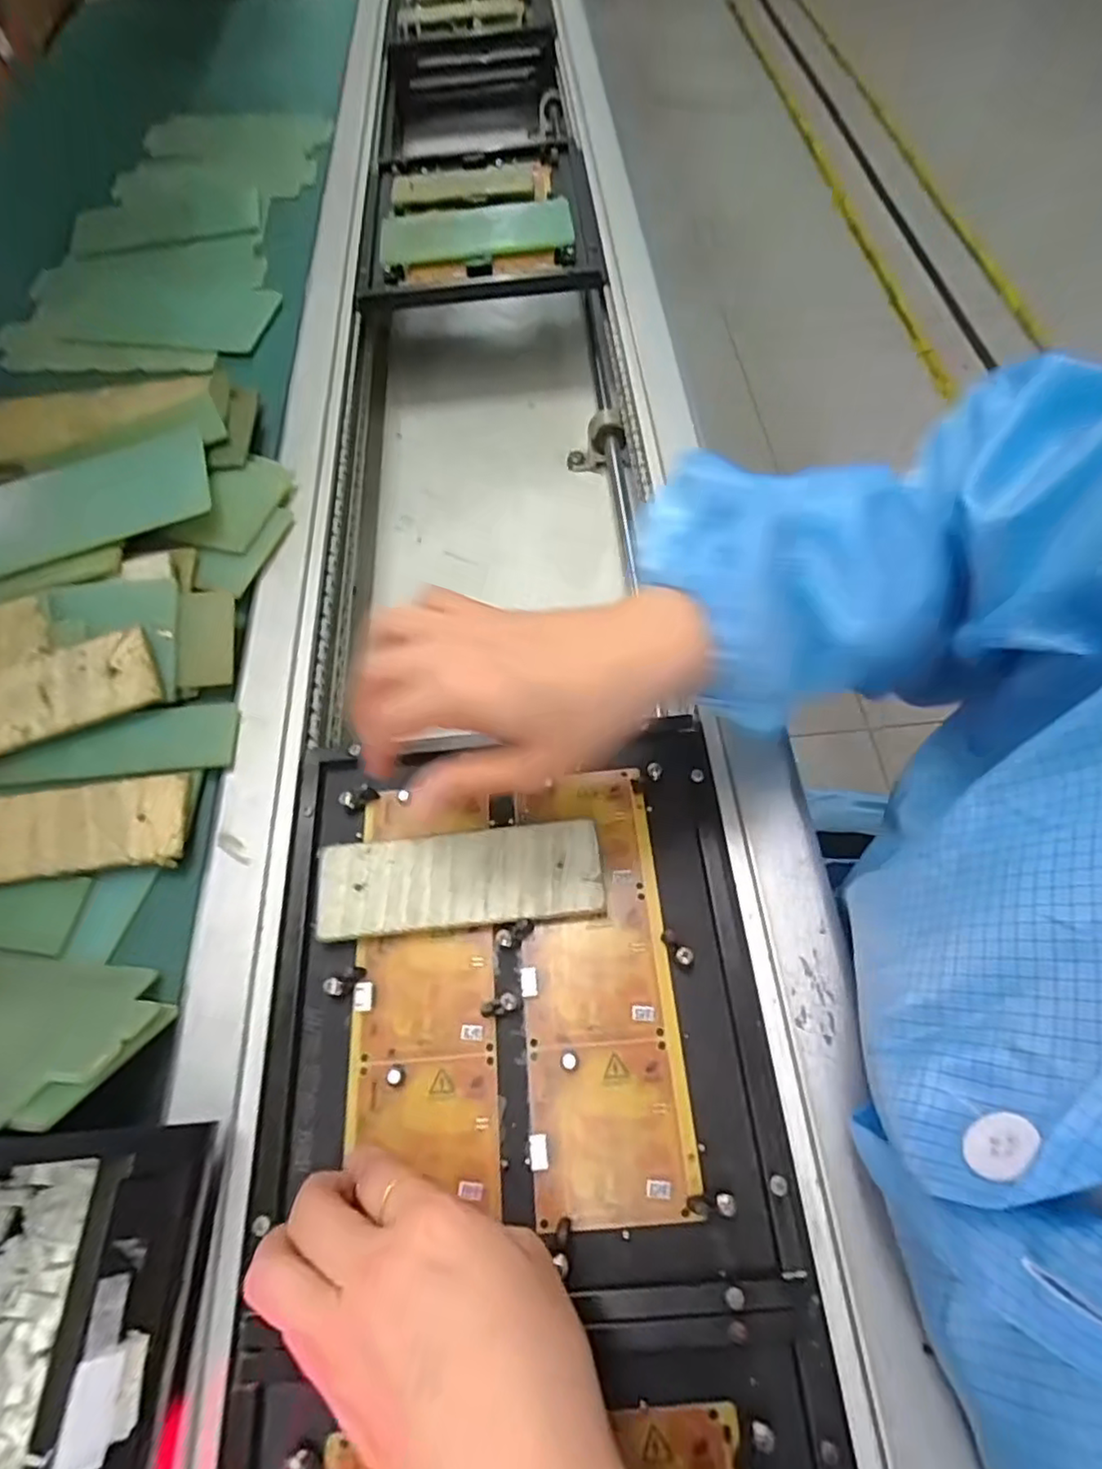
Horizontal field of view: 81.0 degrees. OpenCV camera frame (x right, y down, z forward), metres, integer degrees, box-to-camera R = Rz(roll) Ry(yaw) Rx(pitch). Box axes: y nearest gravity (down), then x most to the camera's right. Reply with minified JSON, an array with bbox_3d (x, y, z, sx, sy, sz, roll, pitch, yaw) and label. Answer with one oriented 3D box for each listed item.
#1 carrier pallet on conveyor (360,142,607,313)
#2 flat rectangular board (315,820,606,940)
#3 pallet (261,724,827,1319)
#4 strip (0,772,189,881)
[{"bbox_3d":[-0.072,-0.518,0.640,0.224,0.015,0.238,-5,63,-1],"label":"carrier pallet on conveyor"},{"bbox_3d":[-0.048,0.077,0.343,0.147,0.014,0.050,-5,63,-1],"label":"flat rectangular board"},{"bbox_3d":[-0.017,0.118,0.324,0.229,0.019,0.251,-4,63,0],"label":"pallet"},{"bbox_3d":[-0.277,0.054,0.355,0.146,0.004,0.050,-7,63,-5],"label":"strip"}]

